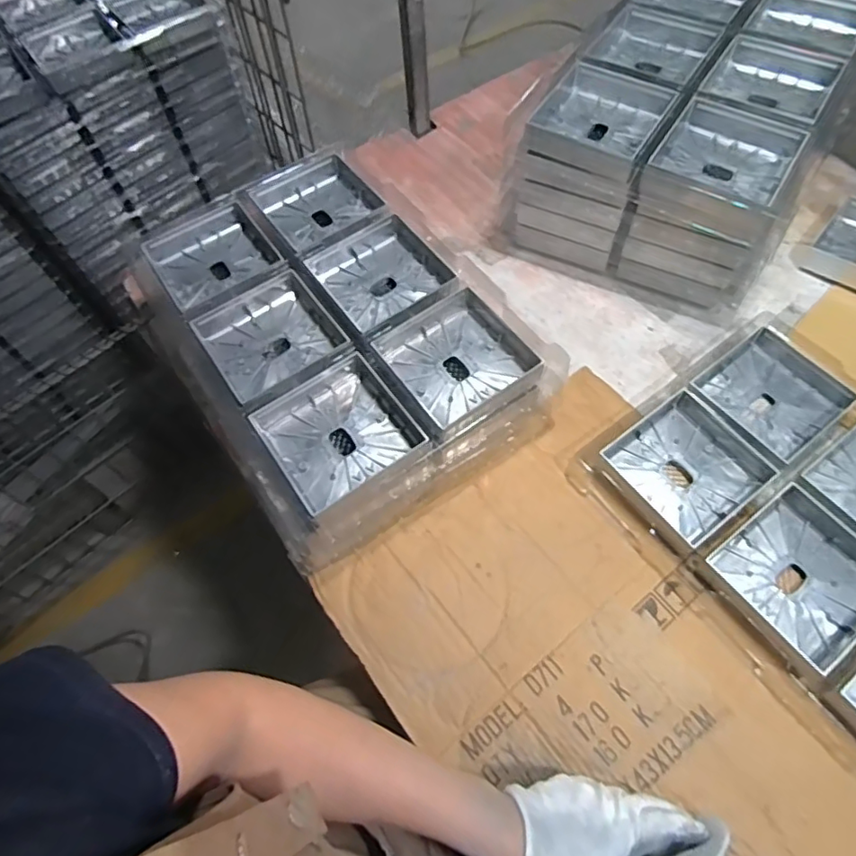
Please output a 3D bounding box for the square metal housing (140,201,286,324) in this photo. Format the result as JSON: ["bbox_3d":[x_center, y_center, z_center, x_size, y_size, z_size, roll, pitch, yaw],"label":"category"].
[{"bbox_3d":[-0.262,-0.205,0.707,0.140,0.047,0.163,-32,65,-14],"label":"square metal housing"}]

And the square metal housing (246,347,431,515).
[{"bbox_3d":[-0.088,0.007,0.583,0.139,0.037,0.138,-34,65,-15],"label":"square metal housing"}]

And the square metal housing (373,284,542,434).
[{"bbox_3d":[0.035,-0.073,0.615,0.141,0.036,0.145,-33,65,-14],"label":"square metal housing"}]

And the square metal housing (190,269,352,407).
[{"bbox_3d":[-0.172,-0.095,0.647,0.139,0.041,0.146,-32,65,-14],"label":"square metal housing"}]

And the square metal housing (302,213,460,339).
[{"bbox_3d":[-0.048,-0.178,0.675,0.140,0.043,0.153,-33,65,-15],"label":"square metal housing"}]

